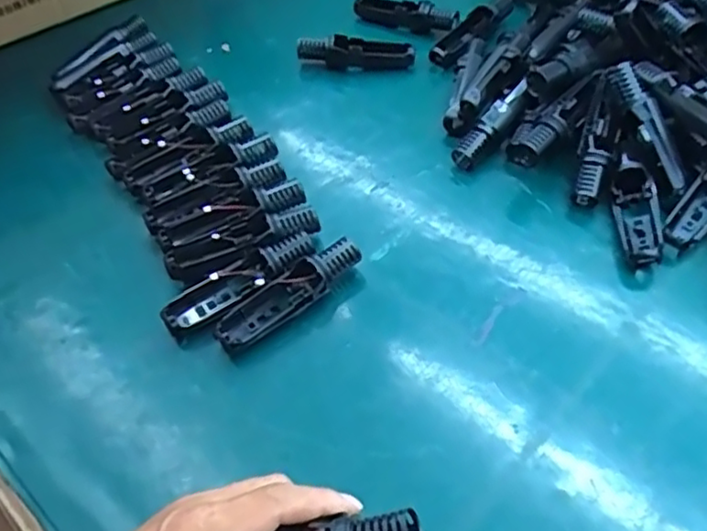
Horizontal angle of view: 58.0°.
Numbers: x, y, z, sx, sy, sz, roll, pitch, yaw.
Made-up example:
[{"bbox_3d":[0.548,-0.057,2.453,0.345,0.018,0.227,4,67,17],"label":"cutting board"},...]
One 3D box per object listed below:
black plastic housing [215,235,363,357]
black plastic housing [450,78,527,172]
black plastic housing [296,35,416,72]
[{"bbox_3d":[-0.047,0.021,0.471,0.119,0.033,0.026,-33,56,-20],"label":"black plastic housing"},{"bbox_3d":[0.123,-0.126,0.565,0.020,0.028,0.094,36,78,28],"label":"black plastic housing"},{"bbox_3d":[0.002,-0.219,0.660,0.119,0.035,0.022,0,51,5],"label":"black plastic housing"}]

